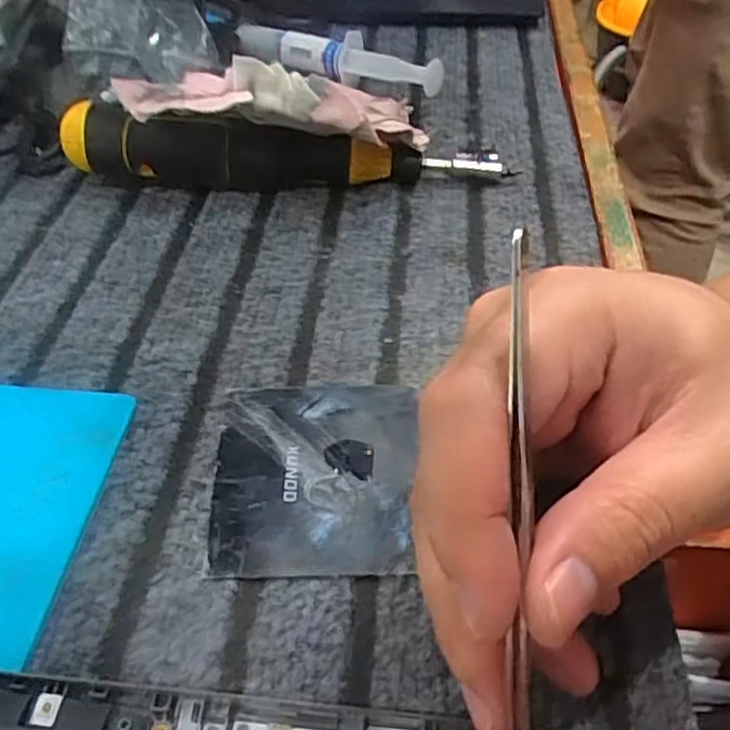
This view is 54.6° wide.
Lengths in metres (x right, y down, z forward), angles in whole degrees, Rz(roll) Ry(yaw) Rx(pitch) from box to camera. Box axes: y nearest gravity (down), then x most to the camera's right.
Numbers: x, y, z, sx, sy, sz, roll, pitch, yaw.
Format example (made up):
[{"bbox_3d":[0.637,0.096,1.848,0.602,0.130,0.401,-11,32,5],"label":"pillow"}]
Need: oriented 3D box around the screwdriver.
[{"bbox_3d":[-0.038,-0.103,0.349,0.225,0.045,0.033,1,45,1],"label":"screwdriver"}]

